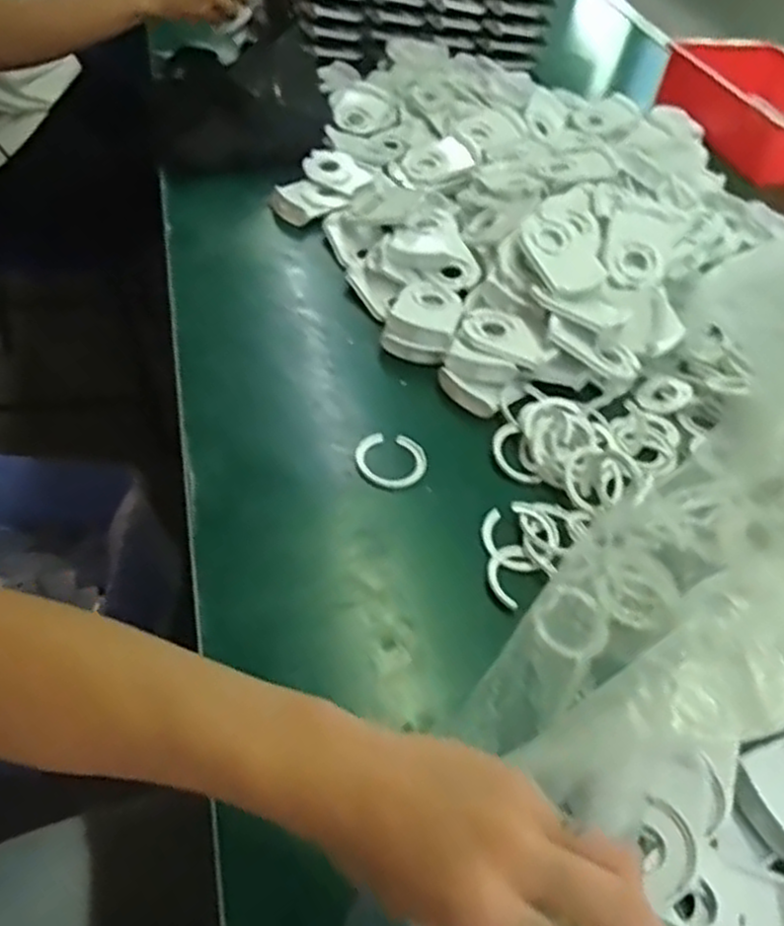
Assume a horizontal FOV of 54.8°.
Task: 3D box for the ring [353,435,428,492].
[{"bbox_3d":[0.000,-0.002,0.564,0.052,0.007,0.051,6,47,-6],"label":"ring"}]

